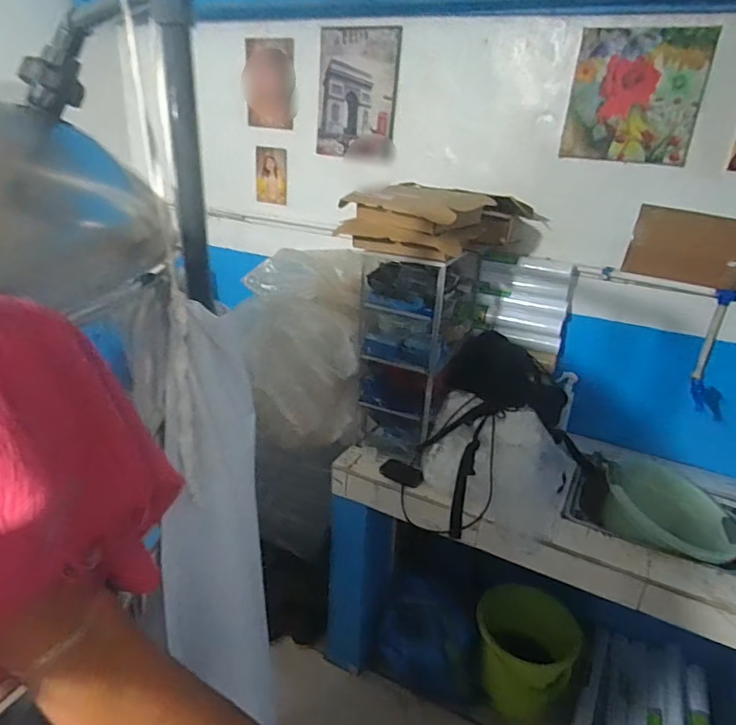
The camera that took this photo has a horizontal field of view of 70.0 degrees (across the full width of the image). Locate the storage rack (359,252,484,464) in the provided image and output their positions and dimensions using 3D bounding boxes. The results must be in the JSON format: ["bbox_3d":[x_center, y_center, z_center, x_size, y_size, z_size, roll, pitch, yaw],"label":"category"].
[{"bbox_3d":[0.143,-0.044,1.617,0.252,0.585,0.435,12,25,18],"label":"storage rack"}]

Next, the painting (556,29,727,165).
[{"bbox_3d":[0.717,-0.712,1.415,0.324,0.318,0.023,14,37,22],"label":"painting"}]

